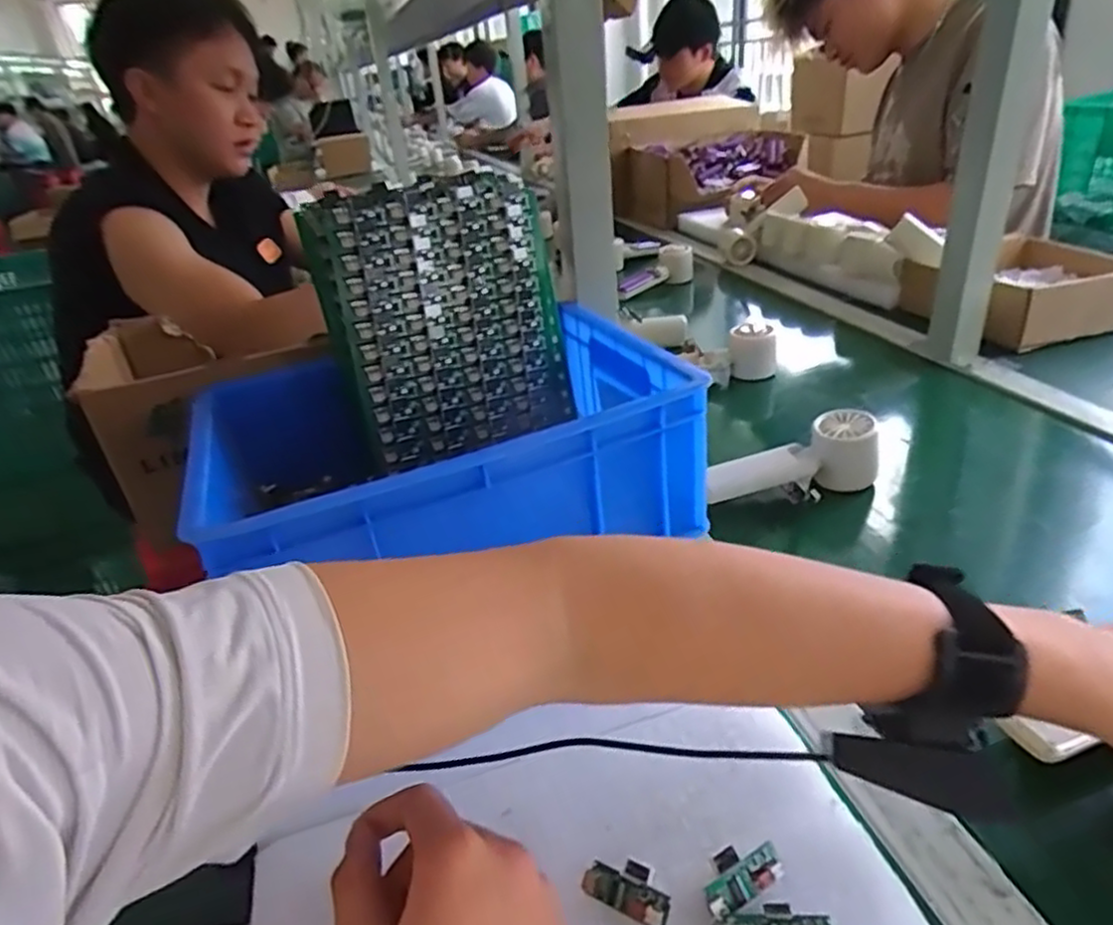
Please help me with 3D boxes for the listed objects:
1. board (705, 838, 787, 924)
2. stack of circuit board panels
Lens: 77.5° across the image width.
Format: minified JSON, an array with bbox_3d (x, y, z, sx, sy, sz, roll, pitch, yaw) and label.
[{"bbox_3d":[0.079,0.180,0.301,0.040,0.010,0.021,-21,34,-24],"label":"board"},{"bbox_3d":[-0.082,-0.111,0.546,0.177,0.203,0.031,-21,23,-22],"label":"stack of circuit board panels"}]

